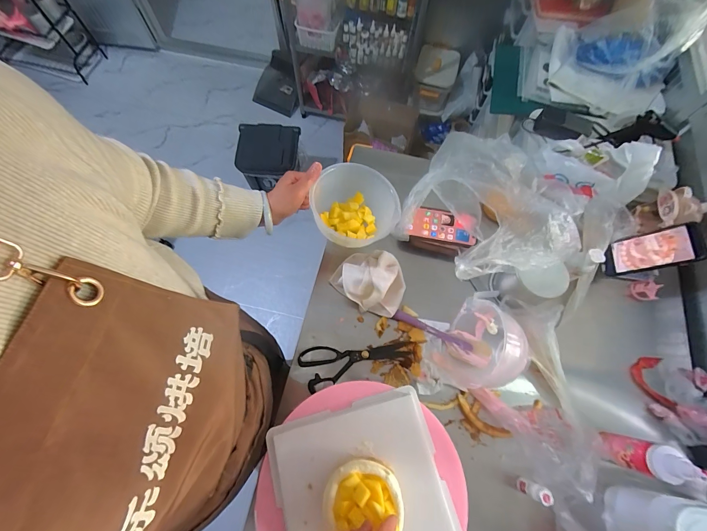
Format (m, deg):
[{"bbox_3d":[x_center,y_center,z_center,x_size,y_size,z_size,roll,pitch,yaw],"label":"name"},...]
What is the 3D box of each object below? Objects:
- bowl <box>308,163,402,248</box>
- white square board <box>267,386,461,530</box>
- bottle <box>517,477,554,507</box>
[{"bbox_3d":[0.002,-0.106,0.583,0.145,0.082,0.147,1,69,-1],"label":"bowl"},{"bbox_3d":[0.011,0.307,0.436,0.228,0.024,0.217,-14,62,-6],"label":"white square board"},{"bbox_3d":[0.297,0.371,0.527,0.028,0.063,0.023,21,70,6],"label":"bottle"}]

